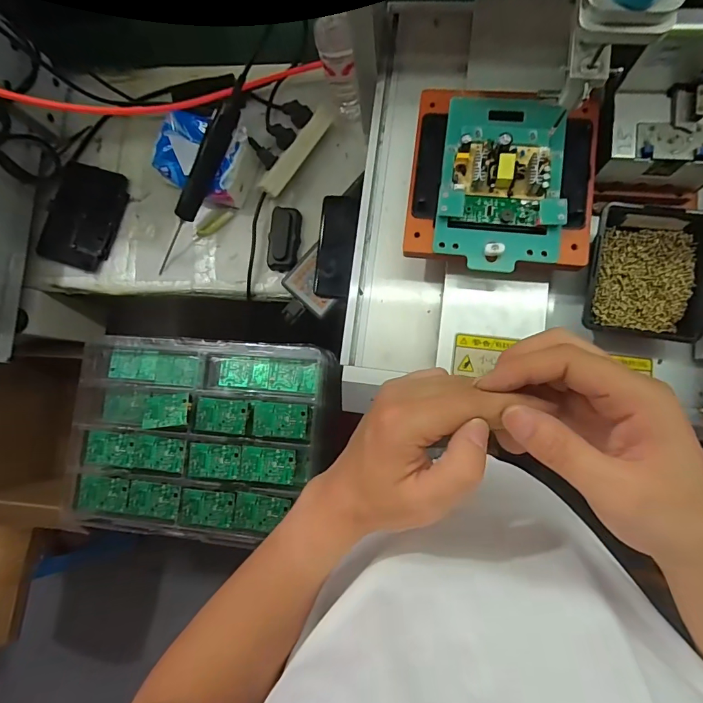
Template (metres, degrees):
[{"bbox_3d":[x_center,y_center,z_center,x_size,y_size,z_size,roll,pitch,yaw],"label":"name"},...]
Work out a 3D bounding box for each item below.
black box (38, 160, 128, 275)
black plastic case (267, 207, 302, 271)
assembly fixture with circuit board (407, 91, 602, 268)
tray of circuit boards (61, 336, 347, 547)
[{"bbox_3d":[-0.495,-0.249,0.746,0.146,0.025,0.185,18,85,6],"label":"black box"},{"bbox_3d":[-0.115,-0.194,0.694,0.051,0.028,0.103,5,84,5],"label":"black plastic case"},{"bbox_3d":[0.167,-0.197,0.450,0.199,0.036,0.206,5,84,5],"label":"assembly fixture with circuit board"},{"bbox_3d":[-0.292,0.164,0.772,0.521,0.053,0.368,3,79,13],"label":"tray of circuit boards"}]

